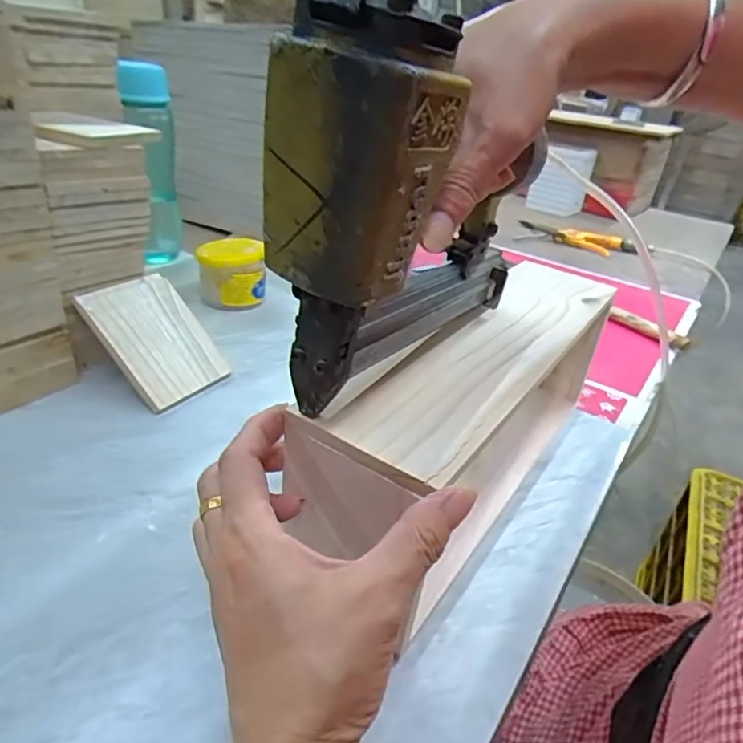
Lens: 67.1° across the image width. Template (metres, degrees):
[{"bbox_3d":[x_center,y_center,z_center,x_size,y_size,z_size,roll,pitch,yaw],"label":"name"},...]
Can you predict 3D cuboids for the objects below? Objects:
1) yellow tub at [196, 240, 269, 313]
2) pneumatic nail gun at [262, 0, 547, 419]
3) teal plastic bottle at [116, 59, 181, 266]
[{"bbox_3d":[-0.164,-0.118,0.663,0.077,0.072,0.073,-4,32,-19],"label":"yellow tub"},{"bbox_3d":[0.034,-0.086,0.285,0.056,0.152,0.204,23,33,24],"label":"pneumatic nail gun"},{"bbox_3d":[-0.278,-0.255,0.708,0.065,0.238,0.068,-1,31,-14],"label":"teal plastic bottle"}]

